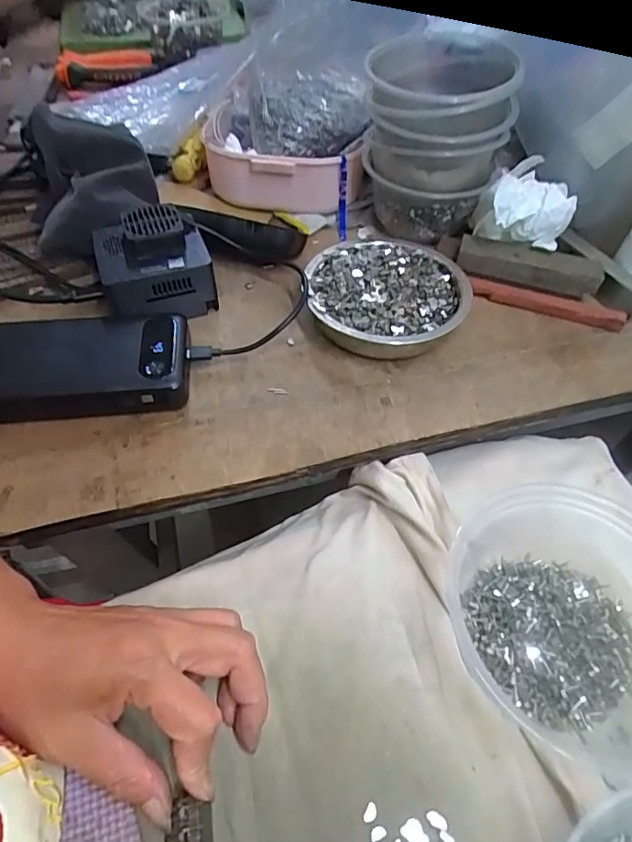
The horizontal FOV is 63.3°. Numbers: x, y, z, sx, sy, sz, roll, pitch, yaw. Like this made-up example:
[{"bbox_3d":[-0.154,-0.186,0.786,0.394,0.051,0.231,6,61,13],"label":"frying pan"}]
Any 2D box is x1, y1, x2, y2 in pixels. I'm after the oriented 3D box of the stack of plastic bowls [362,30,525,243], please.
[{"bbox_3d":[0.095,-0.233,0.415,0.108,0.104,0.112,19,54,12],"label":"stack of plastic bowls"}]

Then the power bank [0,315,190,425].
[{"bbox_3d":[-0.167,-0.038,0.342,0.159,0.024,0.074,-3,53,-5],"label":"power bank"}]

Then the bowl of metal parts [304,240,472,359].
[{"bbox_3d":[0.053,-0.094,0.390,0.116,0.029,0.112,1,53,-1],"label":"bowl of metal parts"}]

